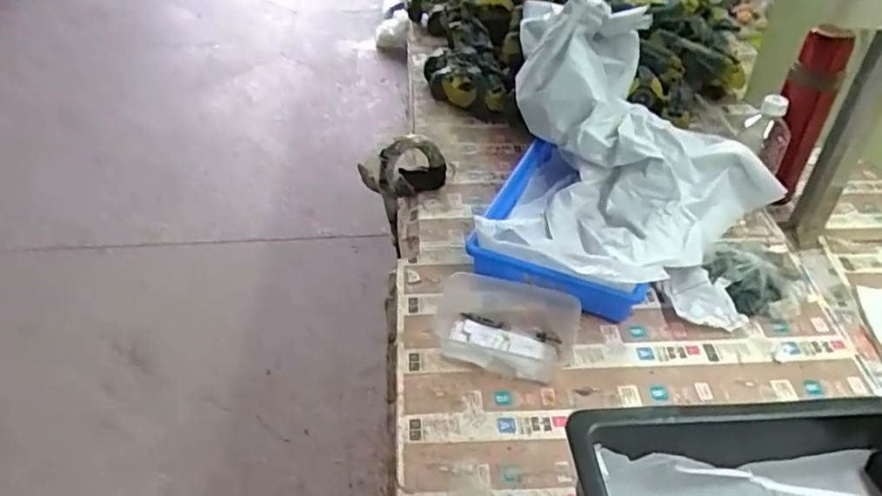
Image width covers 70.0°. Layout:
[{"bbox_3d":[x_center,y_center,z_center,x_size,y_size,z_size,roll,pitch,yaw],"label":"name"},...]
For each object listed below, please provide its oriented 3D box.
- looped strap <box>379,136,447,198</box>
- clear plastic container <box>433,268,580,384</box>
[{"bbox_3d":[-0.047,-0.137,1.040,0.110,0.108,0.041,-16,45,-16],"label":"looped strap"},{"bbox_3d":[0.082,0.100,0.826,0.184,0.049,0.131,14,45,14],"label":"clear plastic container"}]

